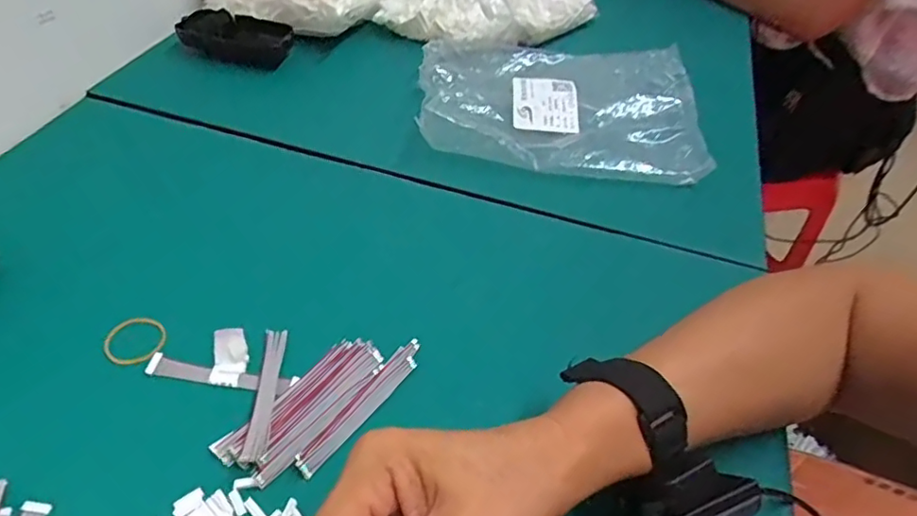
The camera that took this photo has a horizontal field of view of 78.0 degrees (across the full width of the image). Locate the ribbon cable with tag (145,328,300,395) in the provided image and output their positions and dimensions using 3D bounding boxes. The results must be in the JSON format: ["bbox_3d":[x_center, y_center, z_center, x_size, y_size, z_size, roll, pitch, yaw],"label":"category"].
[{"bbox_3d":[-0.137,0.059,0.334,0.085,0.021,0.027,9,47,3],"label":"ribbon cable with tag"}]

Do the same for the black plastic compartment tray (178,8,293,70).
[{"bbox_3d":[-0.222,-0.223,0.568,0.105,0.030,0.061,17,48,10],"label":"black plastic compartment tray"}]

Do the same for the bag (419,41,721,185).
[{"bbox_3d":[0.092,-0.149,0.526,0.245,0.034,0.191,8,47,1],"label":"bag"}]

